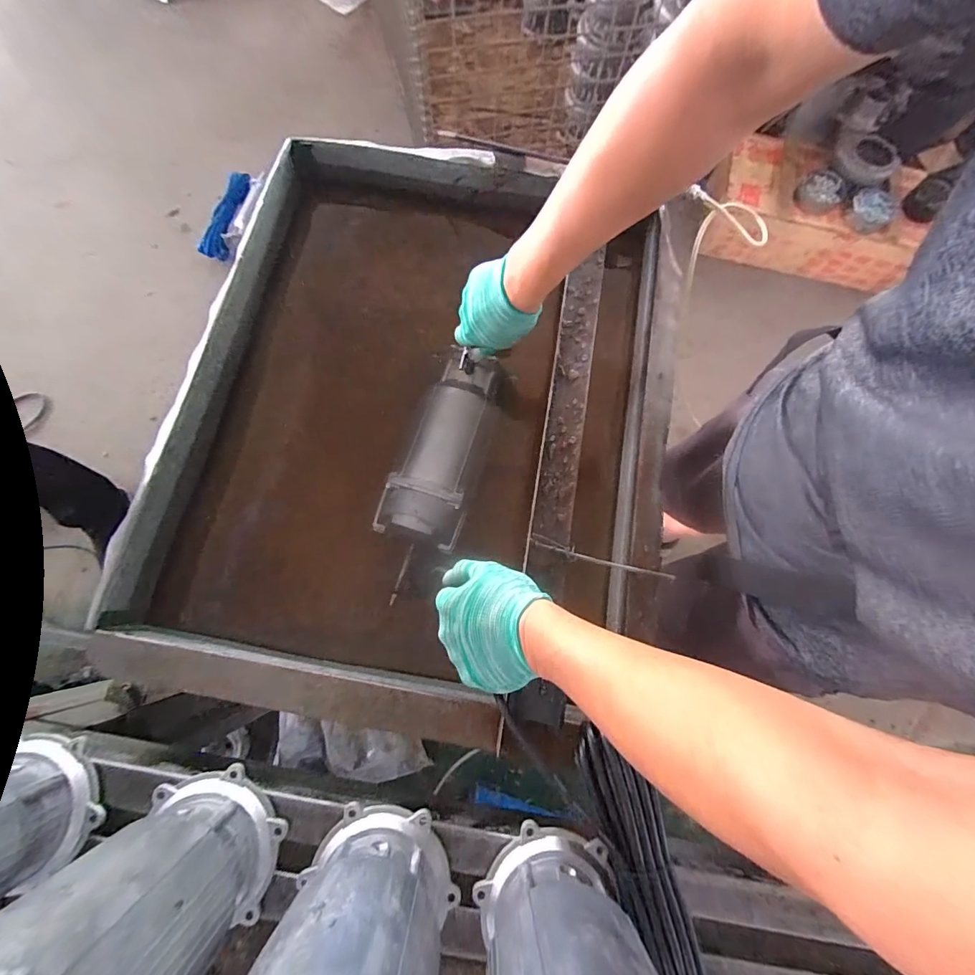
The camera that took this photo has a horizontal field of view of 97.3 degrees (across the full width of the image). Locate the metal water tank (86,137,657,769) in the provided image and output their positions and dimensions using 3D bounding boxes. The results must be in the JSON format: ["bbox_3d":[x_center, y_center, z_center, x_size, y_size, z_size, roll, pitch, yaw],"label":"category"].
[{"bbox_3d":[-0.090,-0.104,0.607,0.555,0.197,0.740,10,76,1],"label":"metal water tank"}]

